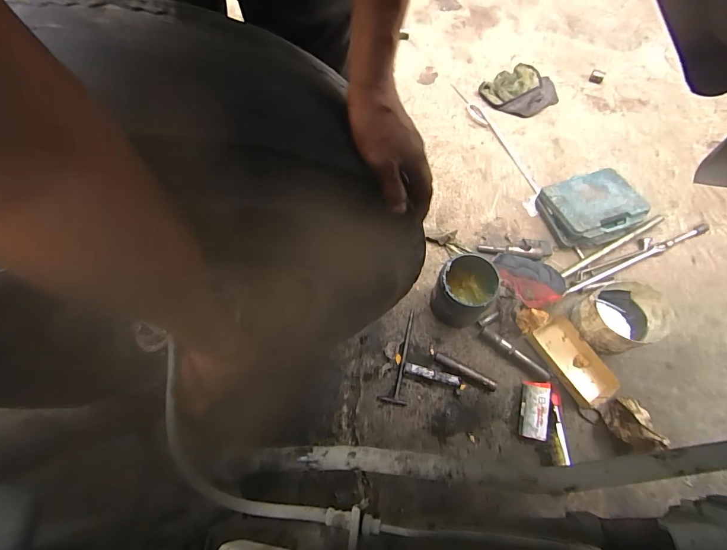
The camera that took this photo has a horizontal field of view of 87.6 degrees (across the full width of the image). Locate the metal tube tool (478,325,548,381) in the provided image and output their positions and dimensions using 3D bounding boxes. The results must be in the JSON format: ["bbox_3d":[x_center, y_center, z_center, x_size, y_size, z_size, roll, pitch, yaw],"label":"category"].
[{"bbox_3d":[0.377,0.195,0.948,0.189,0.023,0.026,38,75,13],"label":"metal tube tool"}]

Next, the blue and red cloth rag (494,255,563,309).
[{"bbox_3d":[0.434,0.018,0.997,0.174,0.061,0.144,12,71,4],"label":"blue and red cloth rag"}]

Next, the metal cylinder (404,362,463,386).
[{"bbox_3d":[0.169,0.244,0.935,0.140,0.019,0.025,13,71,5],"label":"metal cylinder"}]

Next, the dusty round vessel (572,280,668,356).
[{"bbox_3d":[0.617,0.100,0.923,0.179,0.158,0.159,-21,72,-7],"label":"dusty round vessel"}]

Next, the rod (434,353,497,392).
[{"bbox_3d":[0.251,0.238,0.935,0.157,0.024,0.021,29,73,10],"label":"rod"}]

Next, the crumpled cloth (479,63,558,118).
[{"bbox_3d":[0.512,-0.602,1.237,0.206,0.042,0.193,-31,73,-10],"label":"crumpled cloth"}]

